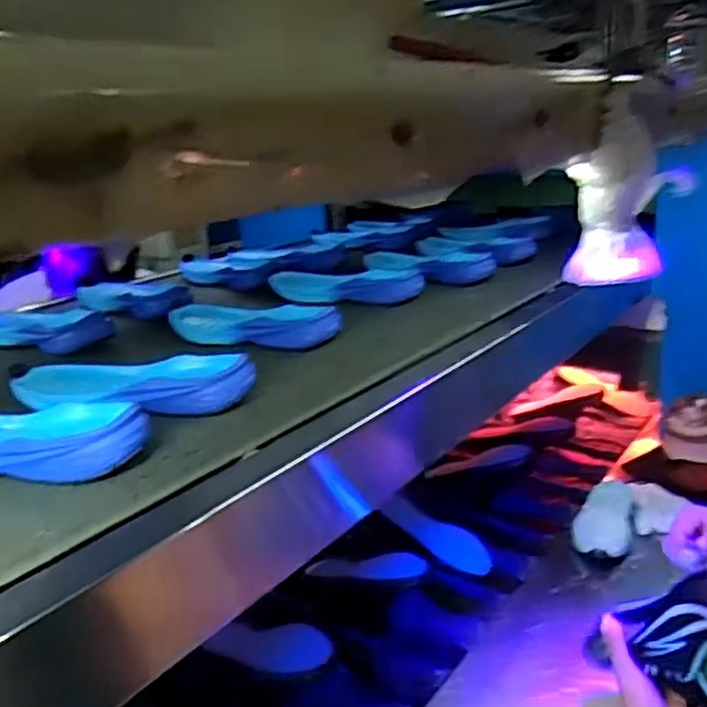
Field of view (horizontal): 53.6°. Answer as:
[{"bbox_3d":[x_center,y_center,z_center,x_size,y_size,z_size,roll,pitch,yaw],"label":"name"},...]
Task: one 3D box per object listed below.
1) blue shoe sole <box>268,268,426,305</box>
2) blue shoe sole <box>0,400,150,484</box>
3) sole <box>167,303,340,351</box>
[{"bbox_3d":[-0.016,-0.102,1.046,0.242,0.050,0.073,4,18,12],"label":"blue shoe sole"},{"bbox_3d":[-0.292,0.065,0.596,0.250,0.045,0.108,2,18,6],"label":"blue shoe sole"},{"bbox_3d":[-0.136,-0.043,0.881,0.247,0.039,0.071,8,19,23],"label":"sole"}]

